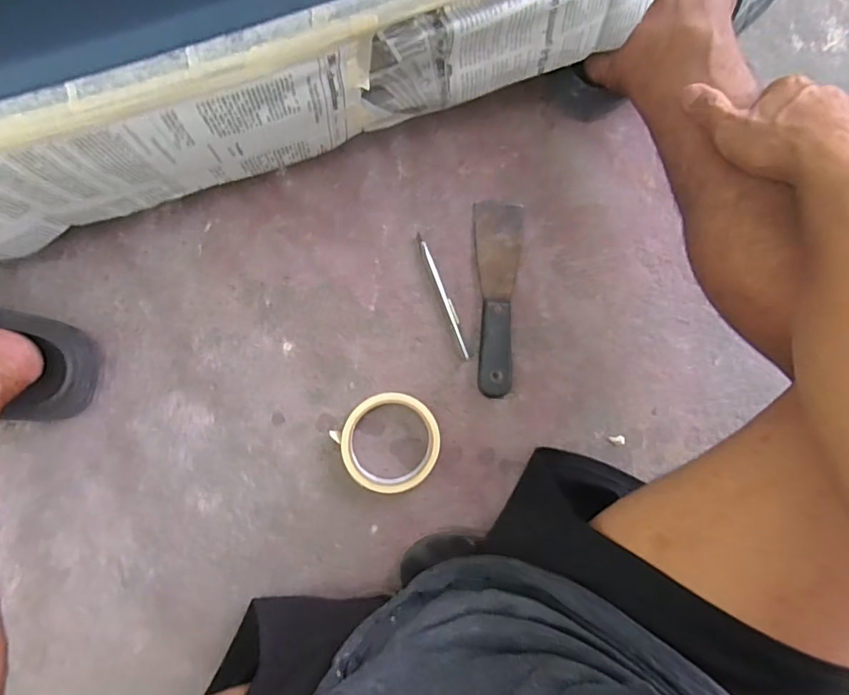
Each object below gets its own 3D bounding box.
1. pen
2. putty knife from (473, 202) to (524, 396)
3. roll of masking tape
[{"bbox_3d":[0.020,-0.051,0.508,0.009,0.009,0.131,-21,90,-6],"label":"pen"},{"bbox_3d":[0.074,-0.050,0.511,0.049,0.016,0.195,3,87,-5],"label":"putty knife"},{"bbox_3d":[-0.032,0.090,0.486,0.093,0.020,0.093,0,88,-5],"label":"roll of masking tape"}]

